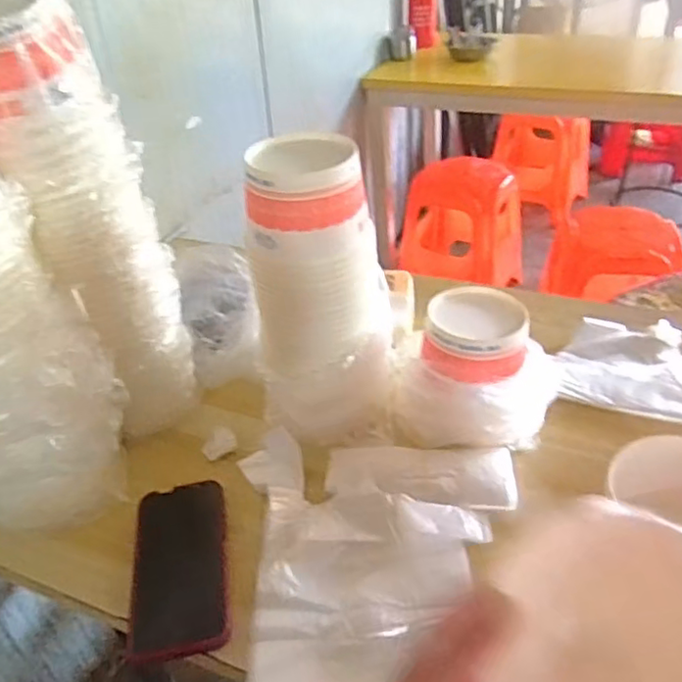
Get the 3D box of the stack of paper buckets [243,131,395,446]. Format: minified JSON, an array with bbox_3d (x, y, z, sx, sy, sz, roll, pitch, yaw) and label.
[{"bbox_3d":[-0.013,-0.032,0.581,0.126,0.282,0.100,-4,38,1],"label":"stack of paper buckets"}]

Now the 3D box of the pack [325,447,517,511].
[{"bbox_3d":[0.076,0.127,0.592,0.175,0.012,0.063,-2,38,4],"label":"pack"}]

